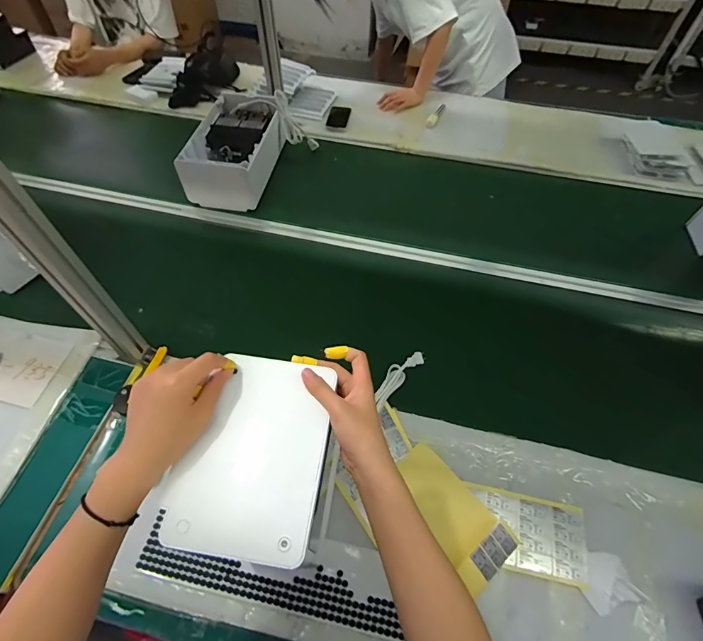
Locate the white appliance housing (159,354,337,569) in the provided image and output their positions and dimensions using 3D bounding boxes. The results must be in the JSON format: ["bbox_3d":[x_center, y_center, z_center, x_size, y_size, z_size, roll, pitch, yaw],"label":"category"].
[{"bbox_3d":[-0.096,0.128,0.401,0.136,0.016,0.187,6,55,6],"label":"white appliance housing"}]

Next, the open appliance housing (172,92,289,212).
[{"bbox_3d":[-0.325,-0.484,1.140,0.203,0.118,0.347,6,55,6],"label":"open appliance housing"}]

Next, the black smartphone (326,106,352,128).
[{"bbox_3d":[-0.042,-0.683,1.342,0.068,0.013,0.109,9,56,8],"label":"black smartphone"}]

